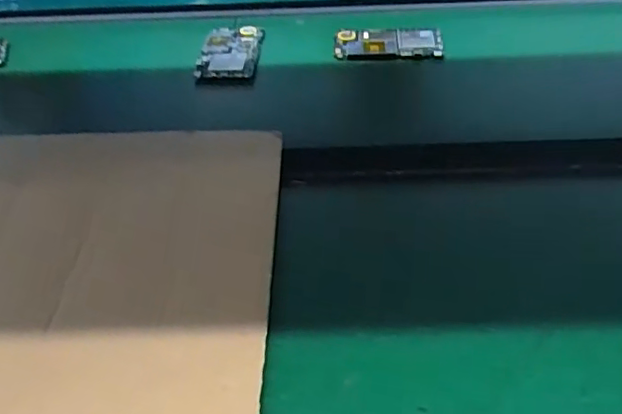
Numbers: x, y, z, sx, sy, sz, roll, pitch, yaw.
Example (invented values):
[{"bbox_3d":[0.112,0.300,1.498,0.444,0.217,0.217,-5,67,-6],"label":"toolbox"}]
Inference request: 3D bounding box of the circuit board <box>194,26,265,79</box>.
[{"bbox_3d":[-0.091,-0.181,0.688,0.066,0.005,0.114,1,43,3],"label":"circuit board"}]

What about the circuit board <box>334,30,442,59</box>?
[{"bbox_3d":[0.090,-0.192,0.698,0.123,0.005,0.063,-2,43,0],"label":"circuit board"}]

